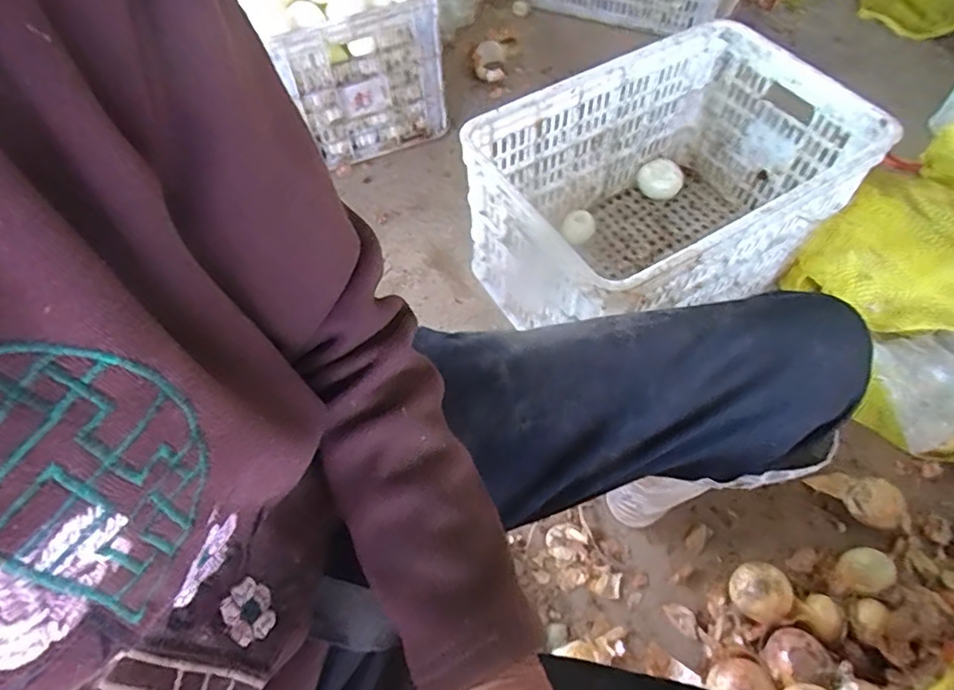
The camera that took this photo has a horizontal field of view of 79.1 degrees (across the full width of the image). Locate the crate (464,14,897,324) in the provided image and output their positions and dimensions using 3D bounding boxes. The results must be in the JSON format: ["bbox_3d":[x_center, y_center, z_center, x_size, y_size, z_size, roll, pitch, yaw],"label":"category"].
[{"bbox_3d":[0.259,-0.215,0.878,0.469,0.284,0.351,-27,61,-15],"label":"crate"}]

